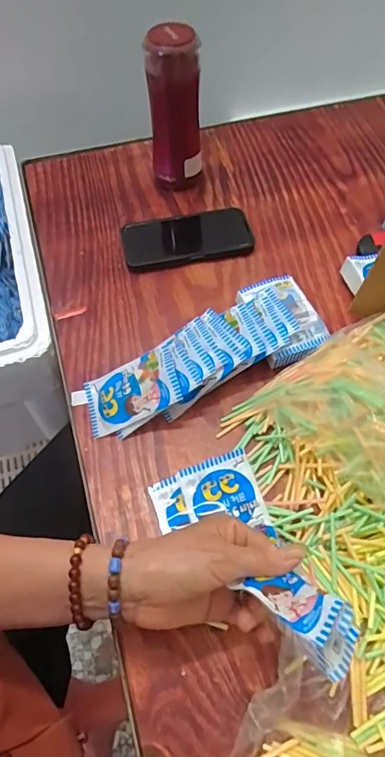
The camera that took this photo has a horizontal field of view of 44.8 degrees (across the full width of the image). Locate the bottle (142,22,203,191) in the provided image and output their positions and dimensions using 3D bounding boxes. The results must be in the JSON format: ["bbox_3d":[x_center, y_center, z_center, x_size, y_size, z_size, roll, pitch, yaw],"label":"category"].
[{"bbox_3d":[-0.024,-0.347,0.618,0.066,0.196,0.061,-3,58,0],"label":"bottle"}]

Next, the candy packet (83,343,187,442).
[{"bbox_3d":[-0.064,0.014,0.483,0.102,0.012,0.064,-25,63,15],"label":"candy packet"}]

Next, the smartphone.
[{"bbox_3d":[-0.007,-0.187,0.624,0.168,0.013,0.091,-10,58,-5],"label":"smartphone"}]

